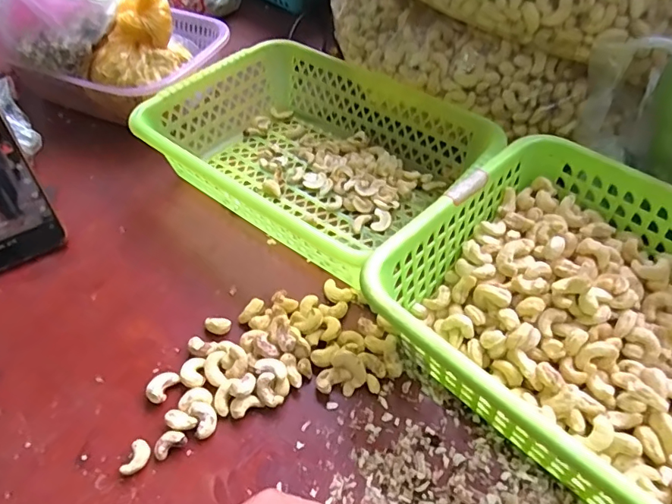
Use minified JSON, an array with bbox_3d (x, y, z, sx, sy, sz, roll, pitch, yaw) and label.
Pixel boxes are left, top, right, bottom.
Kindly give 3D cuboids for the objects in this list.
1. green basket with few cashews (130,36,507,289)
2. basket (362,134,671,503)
[{"bbox_3d":[-0.026,-0.104,0.522,0.315,0.086,0.232,30,53,25],"label":"green basket with few cashews"},{"bbox_3d":[0.216,0.072,0.353,0.256,0.096,0.335,-35,56,-29],"label":"basket"}]

